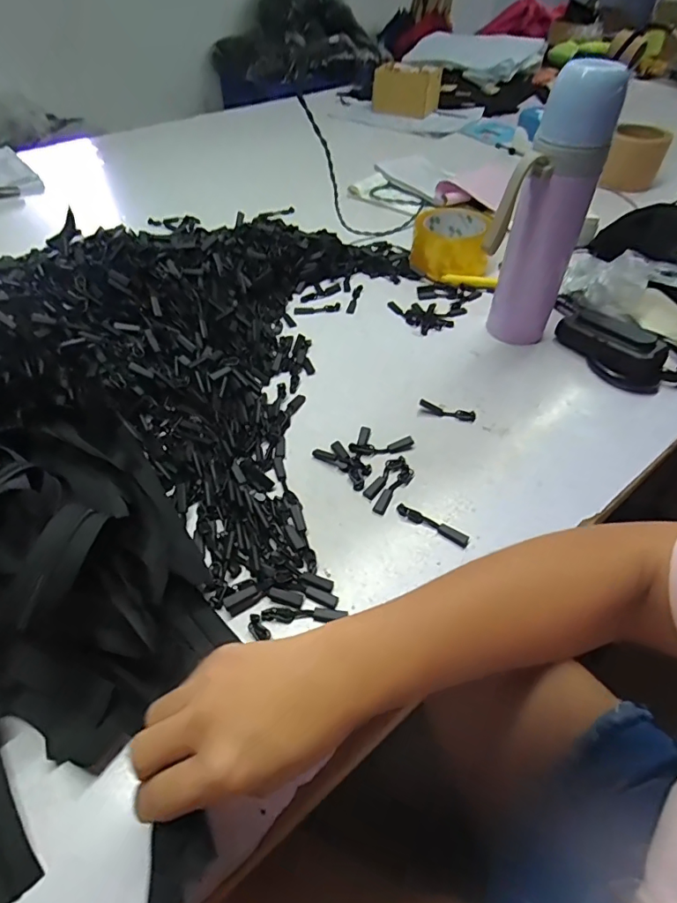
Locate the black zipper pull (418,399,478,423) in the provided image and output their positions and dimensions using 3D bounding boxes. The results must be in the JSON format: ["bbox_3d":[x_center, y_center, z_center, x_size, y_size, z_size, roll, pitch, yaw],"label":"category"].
[{"bbox_3d":[0.105,-0.039,0.471,0.054,0.008,0.013,11,49,9],"label":"black zipper pull"}]

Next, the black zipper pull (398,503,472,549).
[{"bbox_3d":[0.074,0.057,0.387,0.060,0.004,0.011,24,52,19],"label":"black zipper pull"}]

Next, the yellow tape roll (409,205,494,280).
[{"bbox_3d":[0.150,-0.283,0.654,0.098,0.064,0.114,8,49,6],"label":"yellow tape roll"}]

